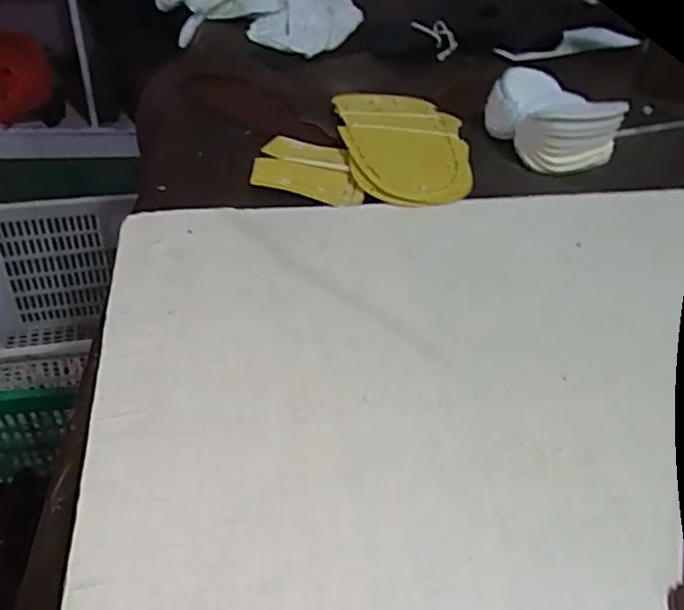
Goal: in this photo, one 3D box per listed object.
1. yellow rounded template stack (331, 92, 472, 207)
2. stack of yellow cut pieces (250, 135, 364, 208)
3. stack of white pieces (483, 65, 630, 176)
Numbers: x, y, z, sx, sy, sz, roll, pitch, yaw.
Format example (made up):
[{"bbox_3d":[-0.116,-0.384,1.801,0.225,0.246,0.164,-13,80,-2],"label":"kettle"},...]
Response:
[{"bbox_3d":[0.055,-0.130,0.518,0.107,0.018,0.163,-2,40,-9],"label":"yellow rounded template stack"},{"bbox_3d":[-0.022,-0.101,0.480,0.083,0.006,0.075,15,43,6],"label":"stack of yellow cut pieces"},{"bbox_3d":[0.174,-0.160,0.547,0.084,0.045,0.104,-20,46,-28],"label":"stack of white pieces"}]

